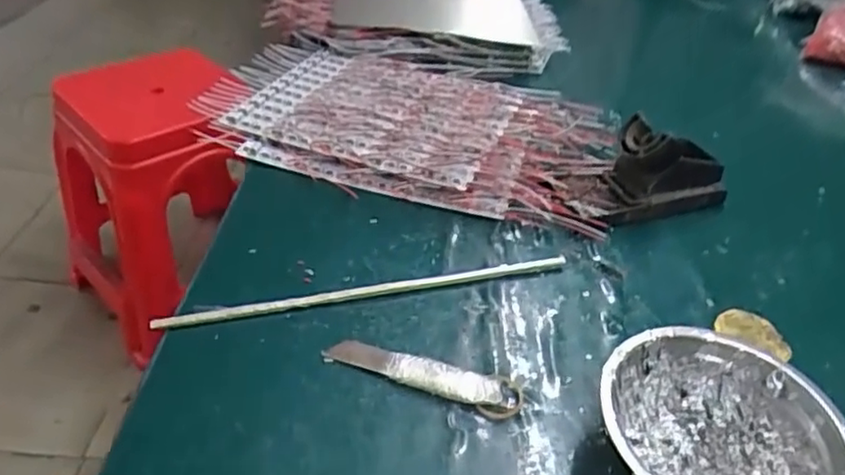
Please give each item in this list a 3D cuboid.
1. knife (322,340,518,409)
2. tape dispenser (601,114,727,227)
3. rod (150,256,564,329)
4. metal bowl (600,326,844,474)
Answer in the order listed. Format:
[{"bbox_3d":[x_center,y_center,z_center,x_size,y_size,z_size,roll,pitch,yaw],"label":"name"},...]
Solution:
[{"bbox_3d":[-0.001,0.079,0.382,0.112,0.009,0.022,17,40,13],"label":"knife"},{"bbox_3d":[0.191,-0.055,0.522,0.114,0.064,0.056,-8,41,-16],"label":"tape dispenser"},{"bbox_3d":[-0.031,0.034,0.433,0.276,0.005,0.010,-8,41,-16],"label":"rod"},{"bbox_3d":[0.154,0.108,0.342,0.122,0.039,0.119,4,39,-3],"label":"metal bowl"}]

